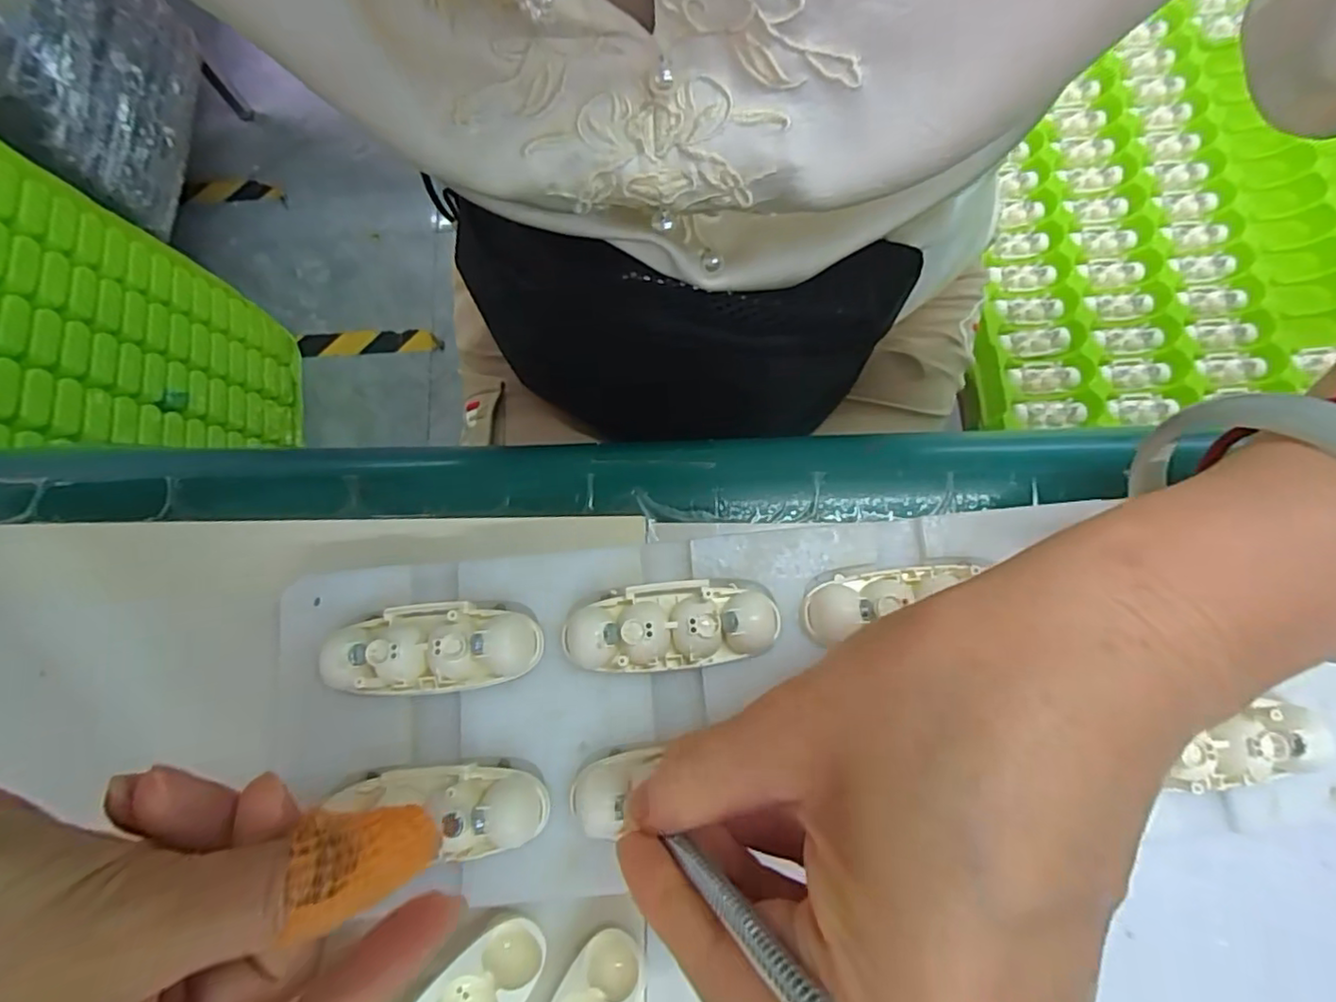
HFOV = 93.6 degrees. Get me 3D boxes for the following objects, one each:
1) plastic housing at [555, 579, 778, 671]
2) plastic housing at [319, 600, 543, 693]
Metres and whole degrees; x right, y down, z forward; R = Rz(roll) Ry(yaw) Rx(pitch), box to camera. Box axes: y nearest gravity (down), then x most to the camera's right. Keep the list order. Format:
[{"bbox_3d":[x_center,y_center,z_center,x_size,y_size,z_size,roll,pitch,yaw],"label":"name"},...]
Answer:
[{"bbox_3d":[0.000,0.037,0.187,0.062,0.015,0.025,-4,76,-2],"label":"plastic housing"},{"bbox_3d":[-0.069,0.043,0.187,0.060,0.016,0.025,-5,76,0],"label":"plastic housing"}]

